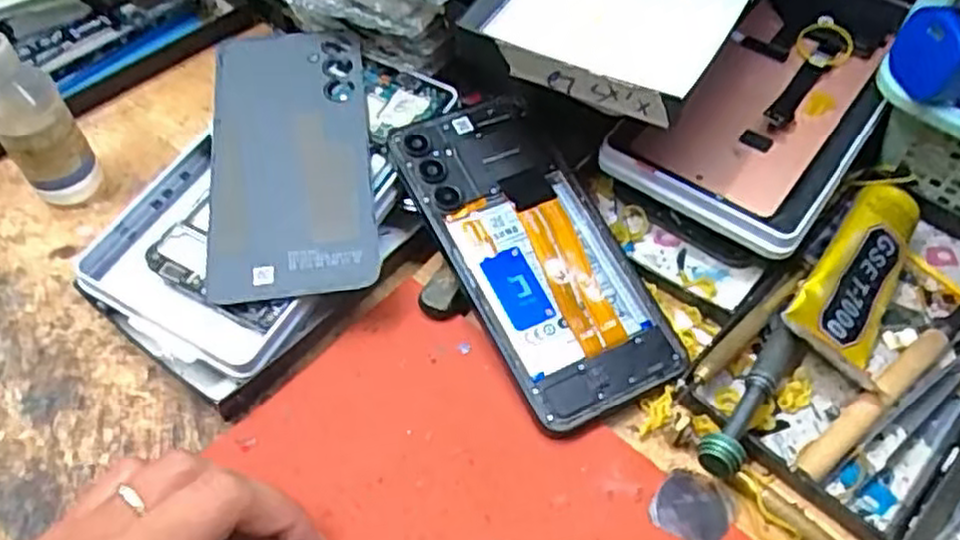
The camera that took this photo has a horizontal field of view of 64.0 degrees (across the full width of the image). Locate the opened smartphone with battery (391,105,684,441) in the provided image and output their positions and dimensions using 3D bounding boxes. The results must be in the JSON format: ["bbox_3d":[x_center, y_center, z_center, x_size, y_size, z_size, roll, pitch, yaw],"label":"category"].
[{"bbox_3d":[0.025,-0.008,0.356,0.077,0.010,0.162,-26,73,-17],"label":"opened smartphone with battery"}]

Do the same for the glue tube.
[{"bbox_3d":[0.169,0.003,0.349,0.041,0.026,0.096,22,58,15],"label":"glue tube"}]

